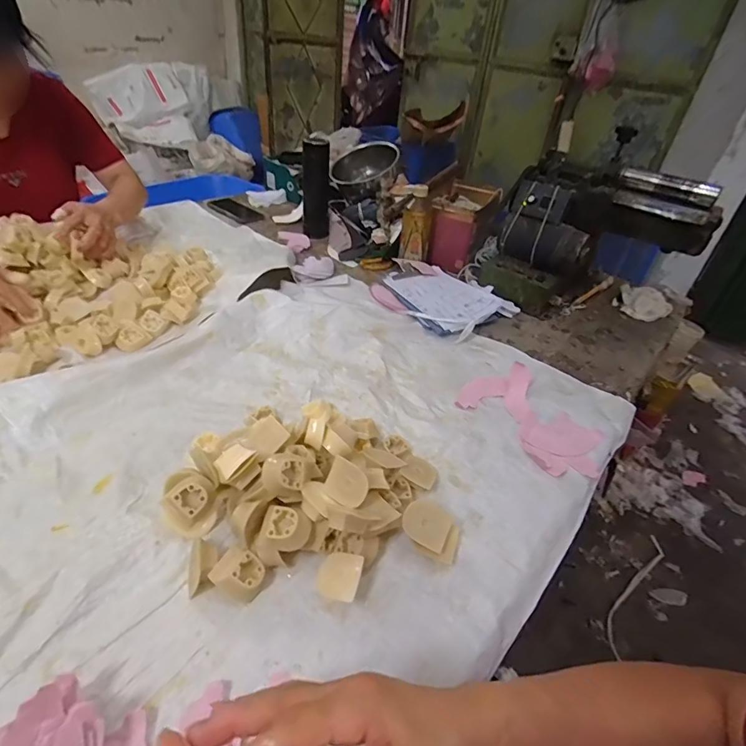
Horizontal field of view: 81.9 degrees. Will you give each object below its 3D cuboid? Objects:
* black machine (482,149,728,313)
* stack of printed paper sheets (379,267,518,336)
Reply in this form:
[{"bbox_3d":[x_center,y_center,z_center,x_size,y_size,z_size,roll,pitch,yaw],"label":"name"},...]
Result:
[{"bbox_3d":[0.446,-0.287,0.893,0.376,0.246,0.199,5,38,-1],"label":"black machine"},{"bbox_3d":[0.147,-0.159,0.881,0.206,0.025,0.223,-26,50,-30],"label":"stack of printed paper sheets"}]

